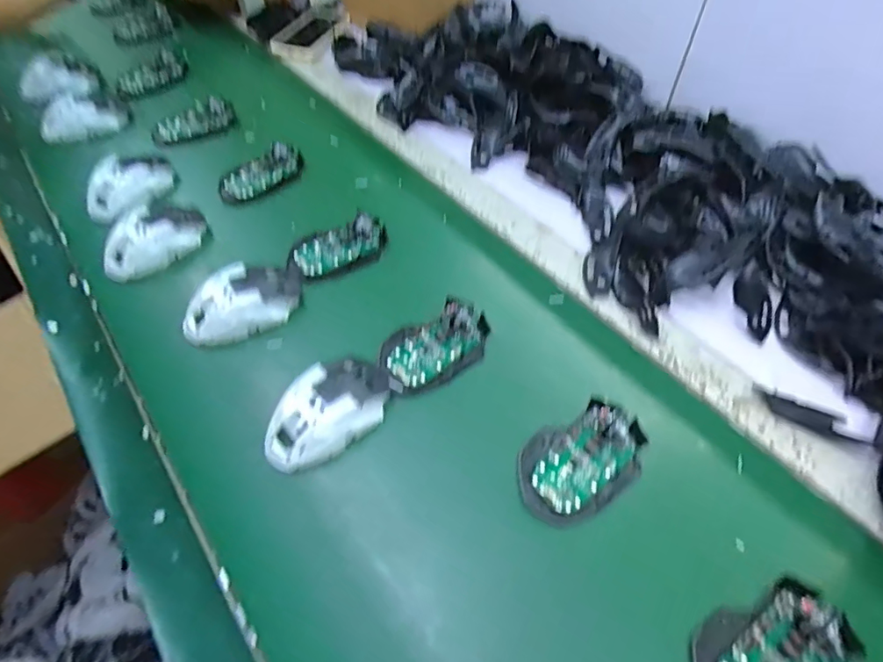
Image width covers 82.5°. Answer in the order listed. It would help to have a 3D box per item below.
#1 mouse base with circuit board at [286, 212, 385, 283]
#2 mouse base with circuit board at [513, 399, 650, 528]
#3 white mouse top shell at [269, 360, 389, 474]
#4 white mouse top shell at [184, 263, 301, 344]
[{"bbox_3d":[-0.115,-0.096,0.567,0.113,0.022,0.057,-27,58,-17],"label":"mouse base with circuit board"},{"bbox_3d":[0.116,0.105,0.416,0.115,0.032,0.075,-30,59,-19],"label":"mouse base with circuit board"},{"bbox_3d":[-0.098,0.066,0.433,0.118,0.037,0.064,-33,60,-20],"label":"white mouse top shell"},{"bbox_3d":[-0.204,-0.031,0.512,0.120,0.039,0.069,-17,56,-10],"label":"white mouse top shell"}]

